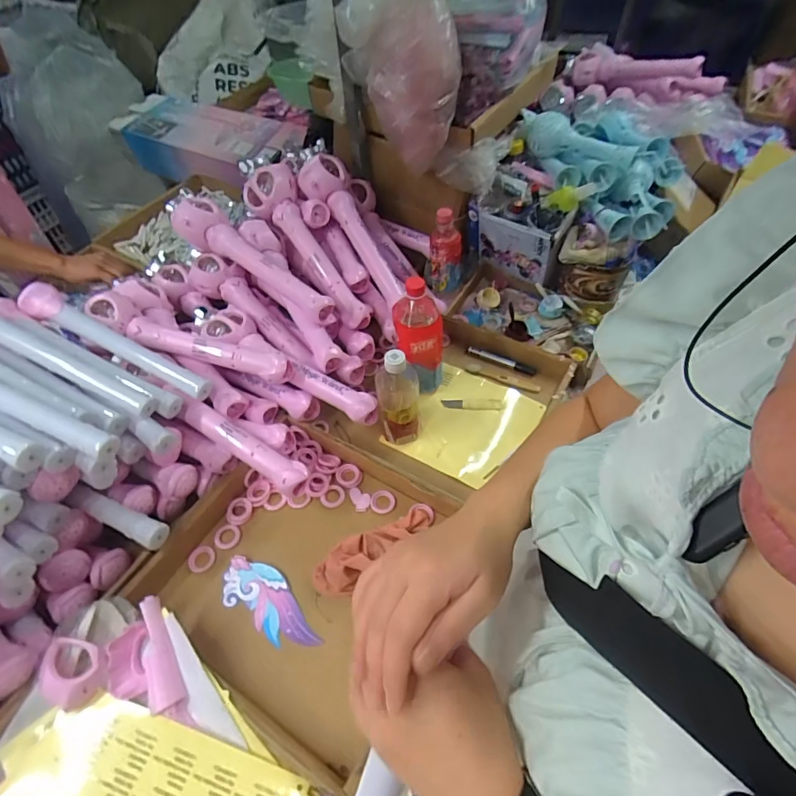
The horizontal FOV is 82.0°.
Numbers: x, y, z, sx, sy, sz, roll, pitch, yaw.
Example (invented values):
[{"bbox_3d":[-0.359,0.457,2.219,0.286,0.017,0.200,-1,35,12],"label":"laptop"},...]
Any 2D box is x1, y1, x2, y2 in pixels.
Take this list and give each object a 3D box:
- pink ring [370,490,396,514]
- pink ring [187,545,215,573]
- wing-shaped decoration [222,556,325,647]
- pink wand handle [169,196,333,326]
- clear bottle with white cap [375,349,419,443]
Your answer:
[{"bbox_3d":[-0.023,0.161,0.707,0.037,0.005,0.038,-1,54,1],"label":"pink ring"},{"bbox_3d":[-0.287,0.235,0.668,0.035,0.010,0.039,36,62,25],"label":"pink ring"},{"bbox_3d":[-0.173,0.280,0.626,0.163,0.011,0.070,27,59,20],"label":"wing-shaped decoration"},{"bbox_3d":[-0.252,-0.229,0.794,0.326,0.074,0.082,36,61,9],"label":"pink wand handle"},{"bbox_3d":[0.000,0.006,0.715,0.066,0.186,0.057,-2,54,0],"label":"clear bottle with white cap"}]

